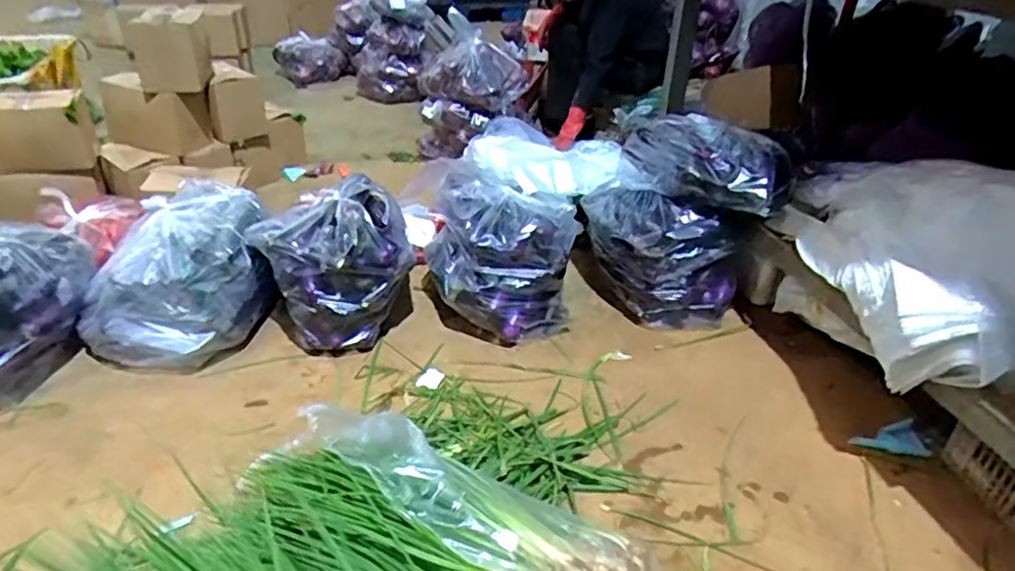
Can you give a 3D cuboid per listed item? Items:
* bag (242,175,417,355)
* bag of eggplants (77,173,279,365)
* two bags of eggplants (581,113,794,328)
[{"bbox_3d":[-0.385,-0.040,1.389,0.329,0.280,0.281,-8,34,-16],"label":"bag"},{"bbox_3d":[-0.735,-0.041,1.401,0.379,0.233,0.443,-8,34,-16],"label":"bag of eggplants"},{"bbox_3d":[0.412,-0.164,1.520,0.432,0.399,0.342,8,32,9],"label":"two bags of eggplants"}]

